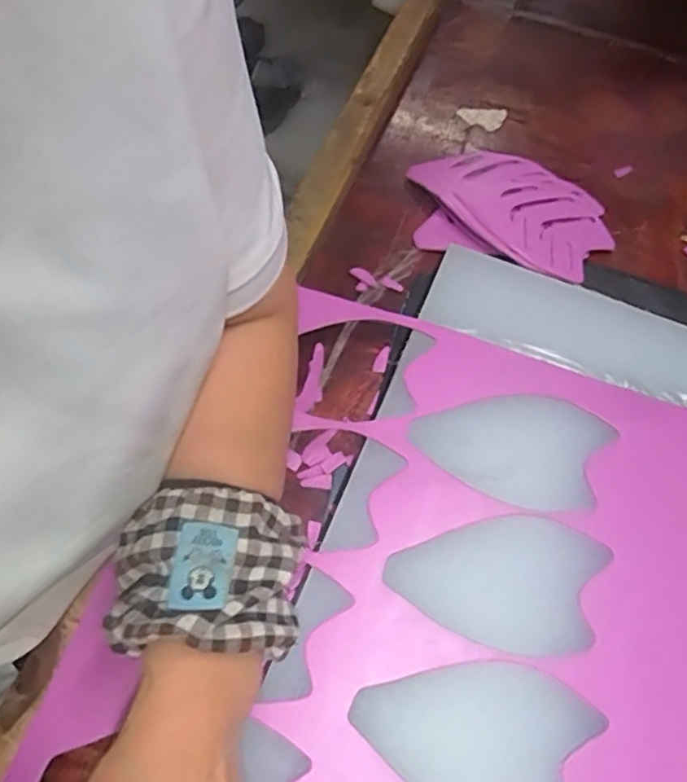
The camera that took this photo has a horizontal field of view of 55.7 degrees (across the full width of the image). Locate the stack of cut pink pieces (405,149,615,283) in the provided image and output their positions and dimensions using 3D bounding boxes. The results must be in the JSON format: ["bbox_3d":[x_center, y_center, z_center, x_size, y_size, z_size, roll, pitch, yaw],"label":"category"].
[{"bbox_3d":[0.135,-0.149,0.533,0.162,0.025,0.121,19,65,11],"label":"stack of cut pink pieces"}]

